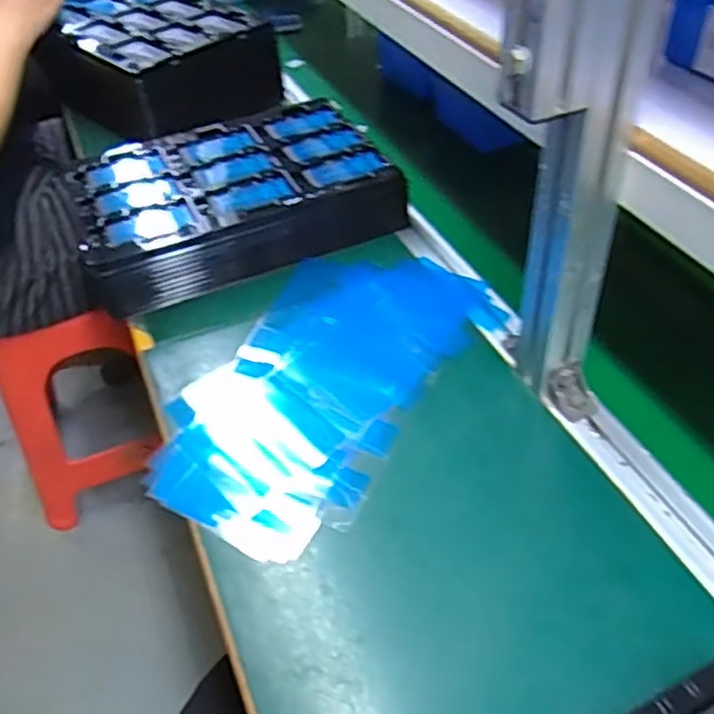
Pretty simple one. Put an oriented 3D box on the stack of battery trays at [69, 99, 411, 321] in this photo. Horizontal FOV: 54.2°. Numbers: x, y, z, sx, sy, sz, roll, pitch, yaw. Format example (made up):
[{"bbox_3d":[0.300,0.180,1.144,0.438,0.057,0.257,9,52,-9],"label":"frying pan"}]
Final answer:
[{"bbox_3d":[-0.136,-0.183,0.792,0.343,0.064,0.254,-14,45,-12],"label":"stack of battery trays"}]

